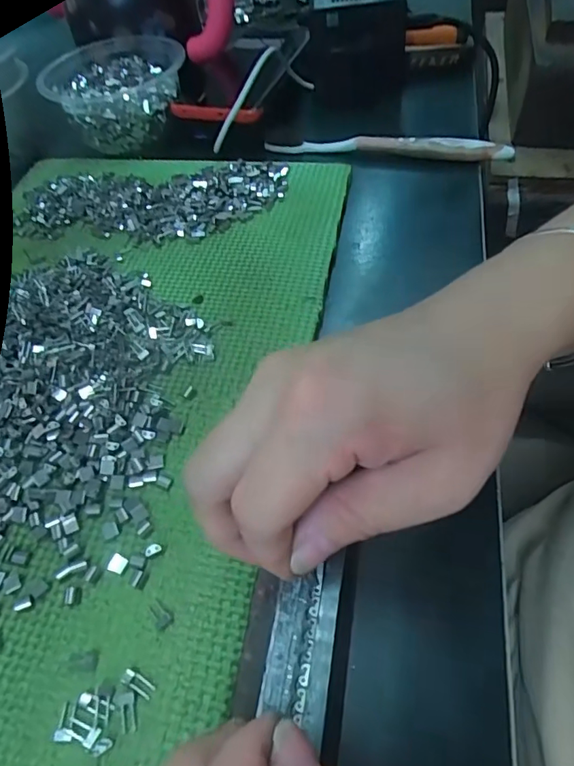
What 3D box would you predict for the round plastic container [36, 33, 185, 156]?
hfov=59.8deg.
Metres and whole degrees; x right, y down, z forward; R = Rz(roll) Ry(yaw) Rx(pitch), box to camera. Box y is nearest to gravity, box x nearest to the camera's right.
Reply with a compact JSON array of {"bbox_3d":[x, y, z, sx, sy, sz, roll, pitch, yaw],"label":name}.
[{"bbox_3d":[-0.138,-0.239,0.410,0.112,0.039,0.113,-12,54,-3],"label":"round plastic container"}]

